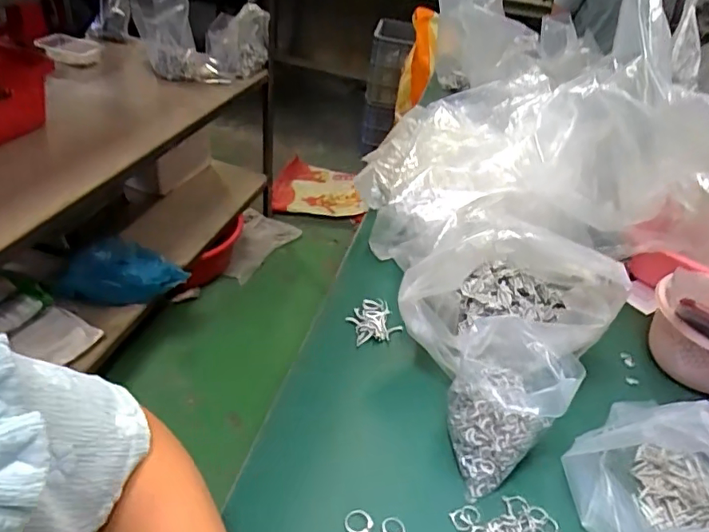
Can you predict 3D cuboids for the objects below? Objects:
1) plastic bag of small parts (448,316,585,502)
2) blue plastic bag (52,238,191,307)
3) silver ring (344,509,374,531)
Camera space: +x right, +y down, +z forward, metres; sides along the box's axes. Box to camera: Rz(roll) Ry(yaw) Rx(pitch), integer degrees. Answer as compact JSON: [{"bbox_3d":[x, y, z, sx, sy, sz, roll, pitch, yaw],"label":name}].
[{"bbox_3d":[0.131,0.125,0.481,0.102,0.107,0.117,29,42,25],"label":"plastic bag of small parts"},{"bbox_3d":[-0.580,0.013,1.324,0.308,0.104,0.176,0,39,-11],"label":"blue plastic bag"},{"bbox_3d":[0.004,0.211,0.433,0.023,0.006,0.022,5,38,-4],"label":"silver ring"}]

